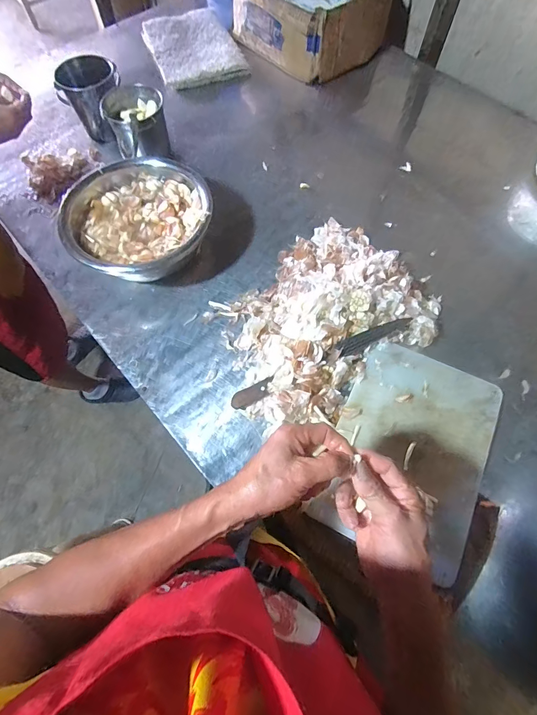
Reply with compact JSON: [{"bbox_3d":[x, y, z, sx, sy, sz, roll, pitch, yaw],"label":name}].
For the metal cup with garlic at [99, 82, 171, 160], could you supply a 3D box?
[{"bbox_3d":[-0.302,-0.540,0.851,0.127,0.129,0.125,0,65,0],"label":"metal cup with garlic"}]

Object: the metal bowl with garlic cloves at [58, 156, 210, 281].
[{"bbox_3d":[-0.260,-0.277,0.751,0.286,0.123,0.274,0,65,0],"label":"metal bowl with garlic cloves"}]

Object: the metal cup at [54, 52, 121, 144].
[{"bbox_3d":[-0.439,-0.656,0.915,0.121,0.148,0.121,0,66,1],"label":"metal cup"}]

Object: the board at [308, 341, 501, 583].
[{"bbox_3d":[0.235,0.148,0.600,0.234,0.016,0.336,24,69,11],"label":"board"}]

